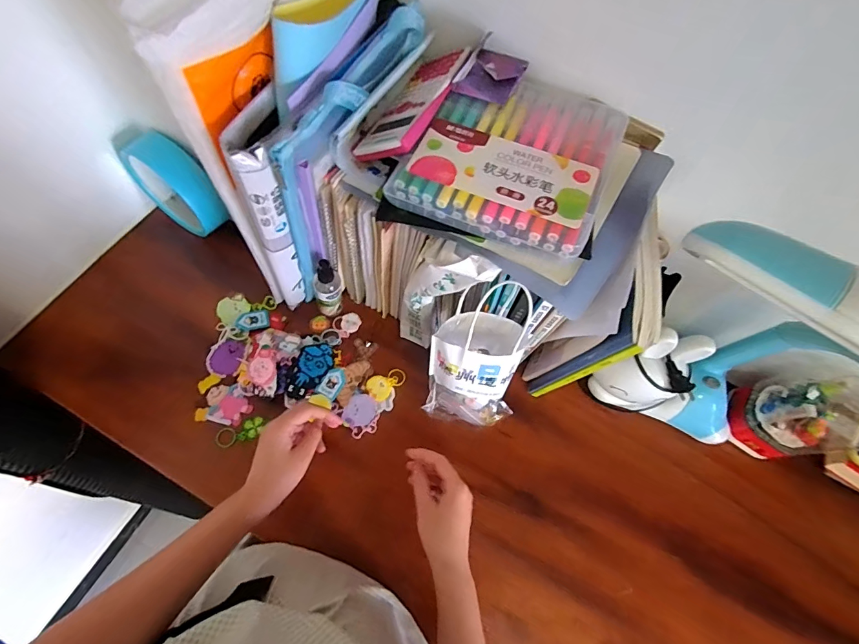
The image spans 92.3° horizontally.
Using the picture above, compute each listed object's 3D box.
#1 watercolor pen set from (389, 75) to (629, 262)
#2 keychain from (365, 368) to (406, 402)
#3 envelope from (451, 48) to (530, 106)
[{"bbox_3d":[0.083,-0.165,0.399,0.177,0.034,0.183,24,70,6],"label":"watercolor pen set"},{"bbox_3d":[-0.067,0.091,0.620,0.039,0.004,0.059,44,70,12],"label":"keychain"},{"bbox_3d":[0.063,-0.252,0.420,0.057,0.020,0.056,27,68,6],"label":"envelope"}]

